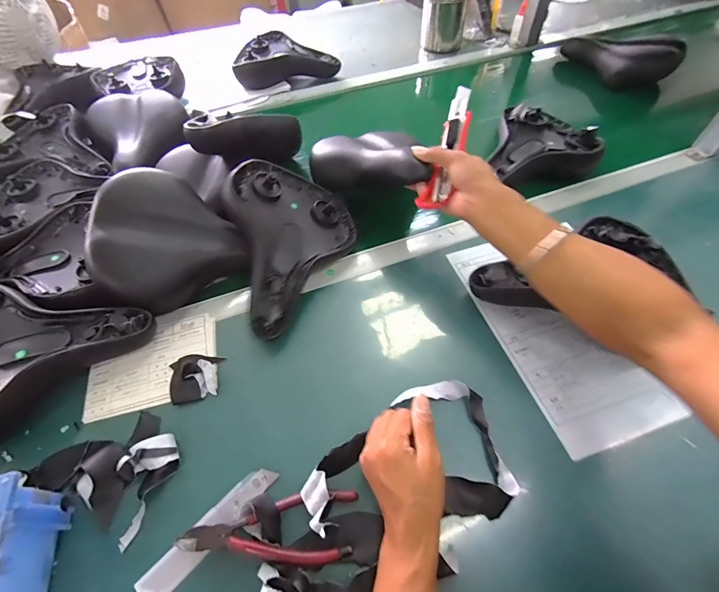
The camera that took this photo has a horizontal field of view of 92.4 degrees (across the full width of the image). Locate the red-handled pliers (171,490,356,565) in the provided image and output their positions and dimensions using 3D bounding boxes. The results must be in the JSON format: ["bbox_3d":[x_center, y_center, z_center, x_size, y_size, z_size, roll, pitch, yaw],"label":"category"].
[{"bbox_3d":[-0.080,0.213,0.311,0.155,0.014,0.054,-6,55,-1],"label":"red-handled pliers"}]

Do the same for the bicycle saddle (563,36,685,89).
[{"bbox_3d":[0.577,-0.533,0.776,0.231,0.094,0.069,26,60,19],"label":"bicycle saddle"}]

